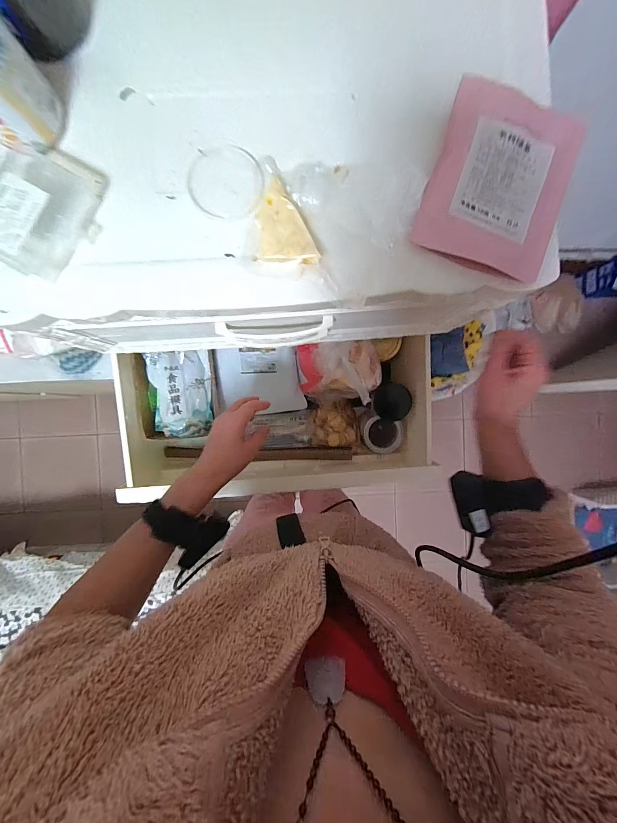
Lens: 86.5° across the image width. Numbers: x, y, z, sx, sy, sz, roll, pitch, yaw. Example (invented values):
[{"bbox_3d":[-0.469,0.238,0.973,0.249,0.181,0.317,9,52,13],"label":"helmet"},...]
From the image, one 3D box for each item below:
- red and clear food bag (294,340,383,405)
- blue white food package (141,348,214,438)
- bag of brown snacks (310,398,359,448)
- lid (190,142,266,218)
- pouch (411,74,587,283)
[{"bbox_3d":[0.055,-0.069,0.609,0.149,0.093,0.106,-3,92,-2],"label":"red and clear food bag"},{"bbox_3d":[-0.235,-0.030,0.591,0.108,0.048,0.155,-2,91,-2],"label":"blue white food package"},{"bbox_3d":[0.054,0.027,0.695,0.100,0.040,0.096,-3,91,-2],"label":"bag of brown snacks"},{"bbox_3d":[-0.078,-0.219,0.312,0.069,0.004,0.066,6,91,-3],"label":"lid"},{"bbox_3d":[0.182,-0.218,0.311,0.126,0.011,0.167,19,91,-3],"label":"pouch"}]

